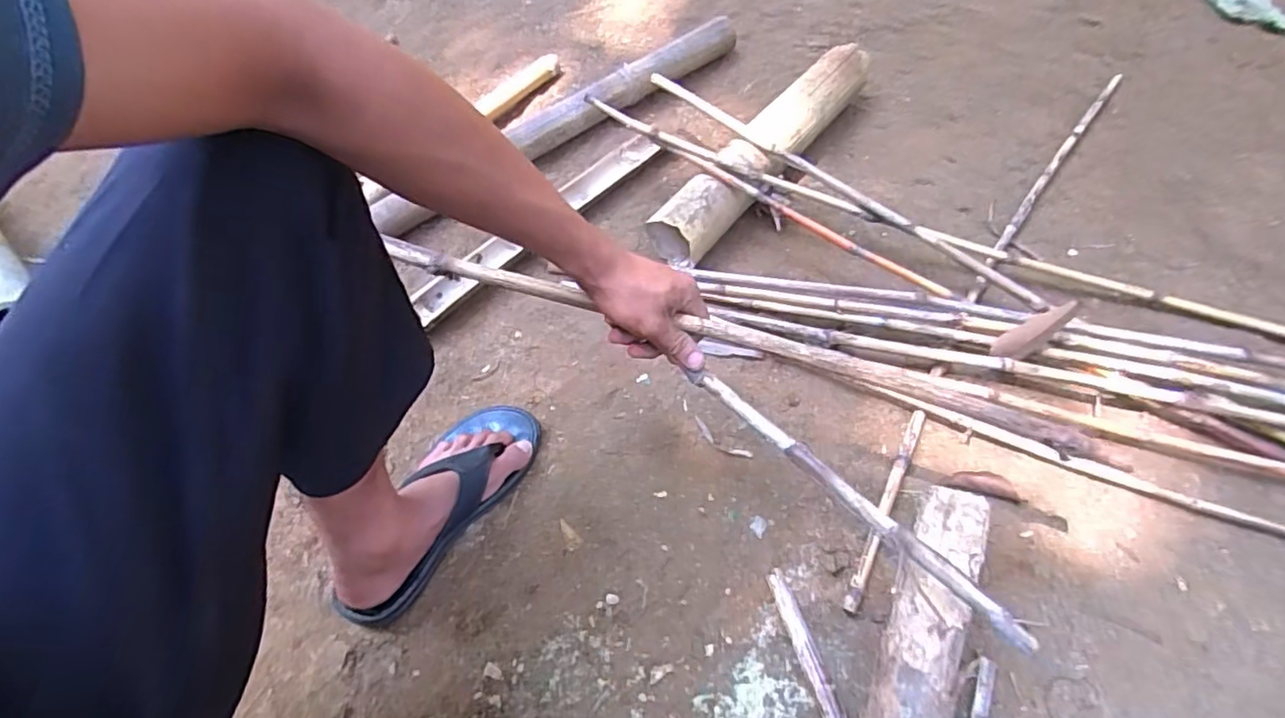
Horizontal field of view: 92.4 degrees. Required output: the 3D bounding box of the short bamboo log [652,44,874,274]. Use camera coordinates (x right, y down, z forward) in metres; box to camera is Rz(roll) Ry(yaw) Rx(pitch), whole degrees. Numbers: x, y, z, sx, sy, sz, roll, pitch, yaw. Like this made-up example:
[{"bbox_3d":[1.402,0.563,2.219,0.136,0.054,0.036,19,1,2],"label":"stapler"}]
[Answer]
[{"bbox_3d":[0.188,-0.318,0.923,0.088,0.091,0.472,35,74,21],"label":"short bamboo log"}]

